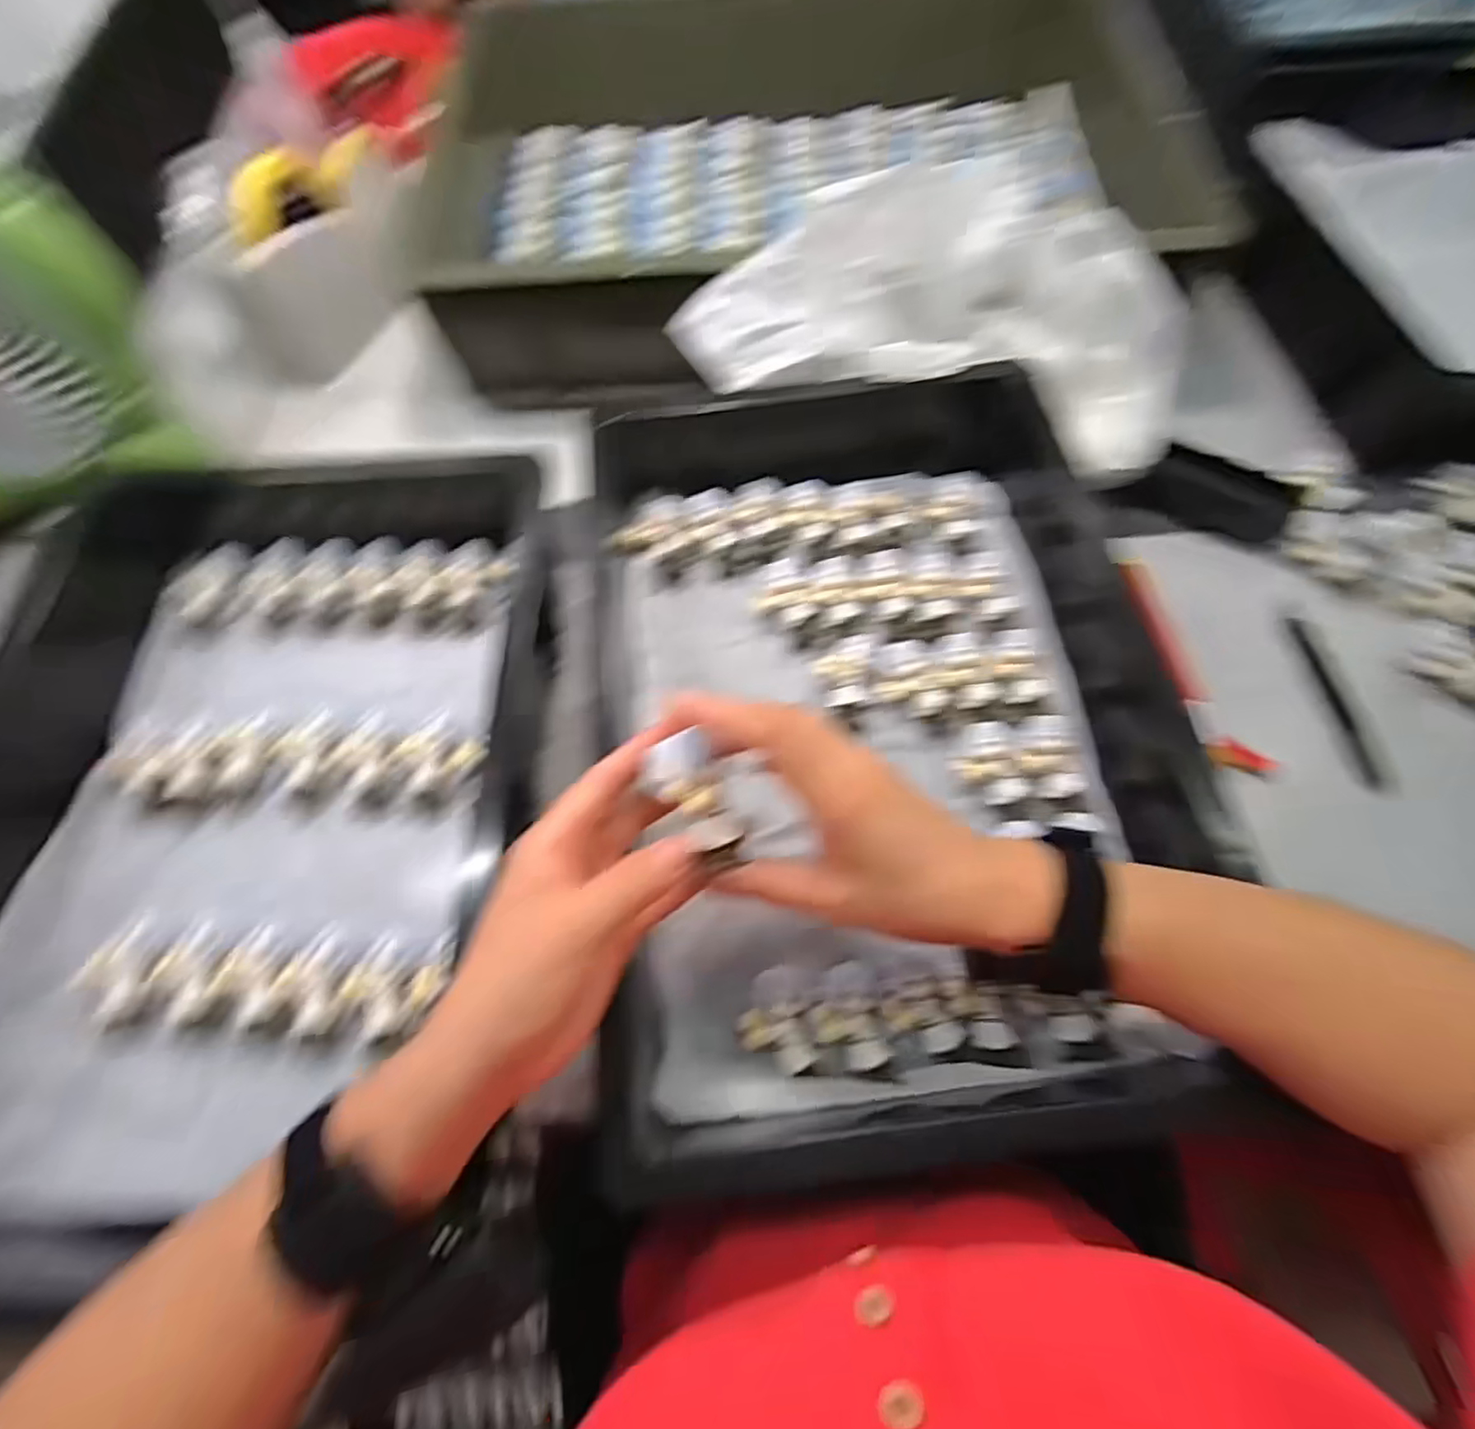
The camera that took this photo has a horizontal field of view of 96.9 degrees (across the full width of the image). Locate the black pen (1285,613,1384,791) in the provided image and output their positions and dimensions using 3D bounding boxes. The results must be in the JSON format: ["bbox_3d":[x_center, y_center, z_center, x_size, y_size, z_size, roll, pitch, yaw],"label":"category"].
[{"bbox_3d":[0.403,-0.011,0.440,0.013,0.004,0.122,-9,67,-2],"label":"black pen"}]

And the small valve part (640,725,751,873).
[{"bbox_3d":[-0.015,0.039,0.278,0.028,0.022,0.061,-31,104,-8],"label":"small valve part"}]

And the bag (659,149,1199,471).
[{"bbox_3d":[0.142,-0.273,0.470,0.344,0.167,0.116,5,67,4],"label":"bag"}]

